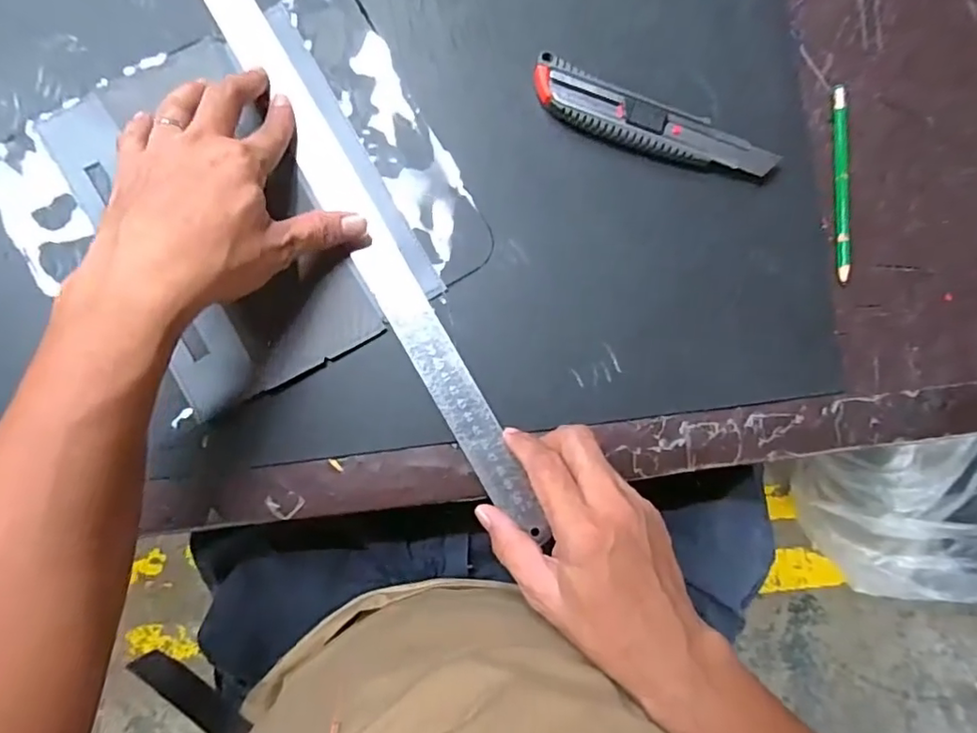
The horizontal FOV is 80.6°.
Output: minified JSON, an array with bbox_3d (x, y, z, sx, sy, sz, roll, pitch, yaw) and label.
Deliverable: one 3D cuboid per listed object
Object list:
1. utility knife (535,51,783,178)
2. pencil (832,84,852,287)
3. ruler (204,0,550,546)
[{"bbox_3d":[0.108,-0.160,0.384,0.167,0.012,0.034,23,85,-2],"label":"utility knife"},{"bbox_3d":[0.245,-0.127,0.397,0.010,0.004,0.139,1,87,-4],"label":"pencil"},{"bbox_3d":[-0.099,-0.116,0.375,0.030,0.004,0.510,-29,88,-5],"label":"ruler"}]

